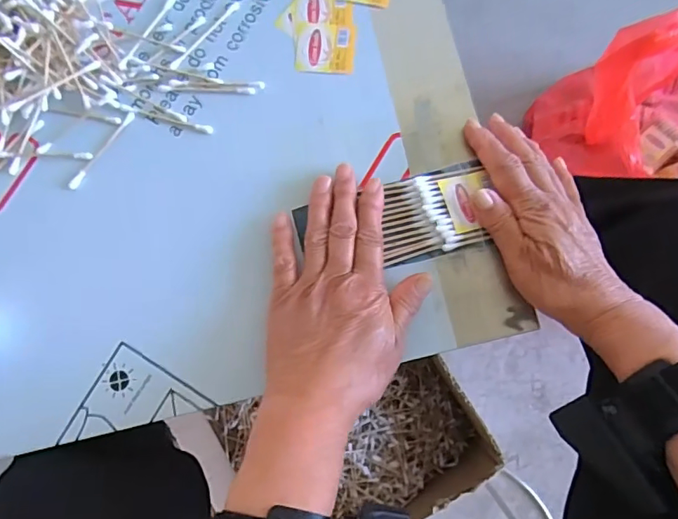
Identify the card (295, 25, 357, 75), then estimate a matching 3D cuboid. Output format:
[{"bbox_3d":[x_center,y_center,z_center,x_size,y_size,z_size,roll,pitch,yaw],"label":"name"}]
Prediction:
[{"bbox_3d":[-0.010,-0.162,0.381,0.045,0.004,0.038,3,82,4],"label":"card"}]

